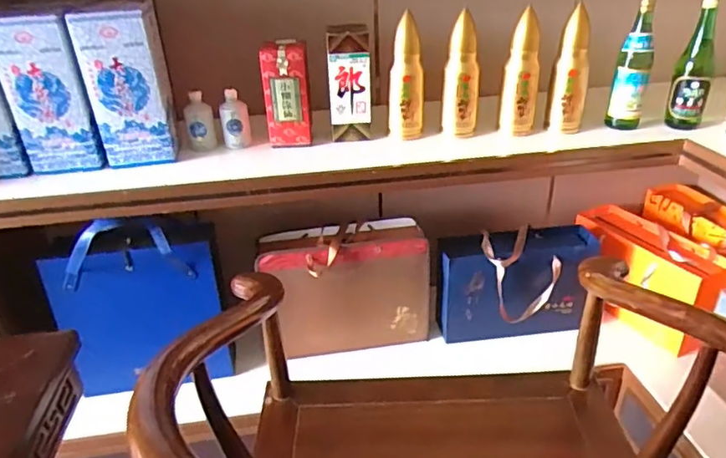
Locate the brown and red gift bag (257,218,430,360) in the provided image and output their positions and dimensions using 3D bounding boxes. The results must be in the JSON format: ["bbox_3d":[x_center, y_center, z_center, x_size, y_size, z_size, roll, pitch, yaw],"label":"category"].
[{"bbox_3d":[-0.038,0.139,1.282,0.378,0.269,0.156,-6,29,-7],"label":"brown and red gift bag"}]

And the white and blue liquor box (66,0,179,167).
[{"bbox_3d":[-0.428,-0.258,0.999,0.142,0.265,0.087,-13,31,-18],"label":"white and blue liquor box"}]

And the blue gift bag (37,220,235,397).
[{"bbox_3d":[-0.466,0.173,1.135,0.323,0.404,0.111,-10,30,-13],"label":"blue gift bag"}]

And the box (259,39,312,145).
[{"bbox_3d":[-0.147,-0.263,1.061,0.084,0.188,0.058,-2,29,0],"label":"box"}]

